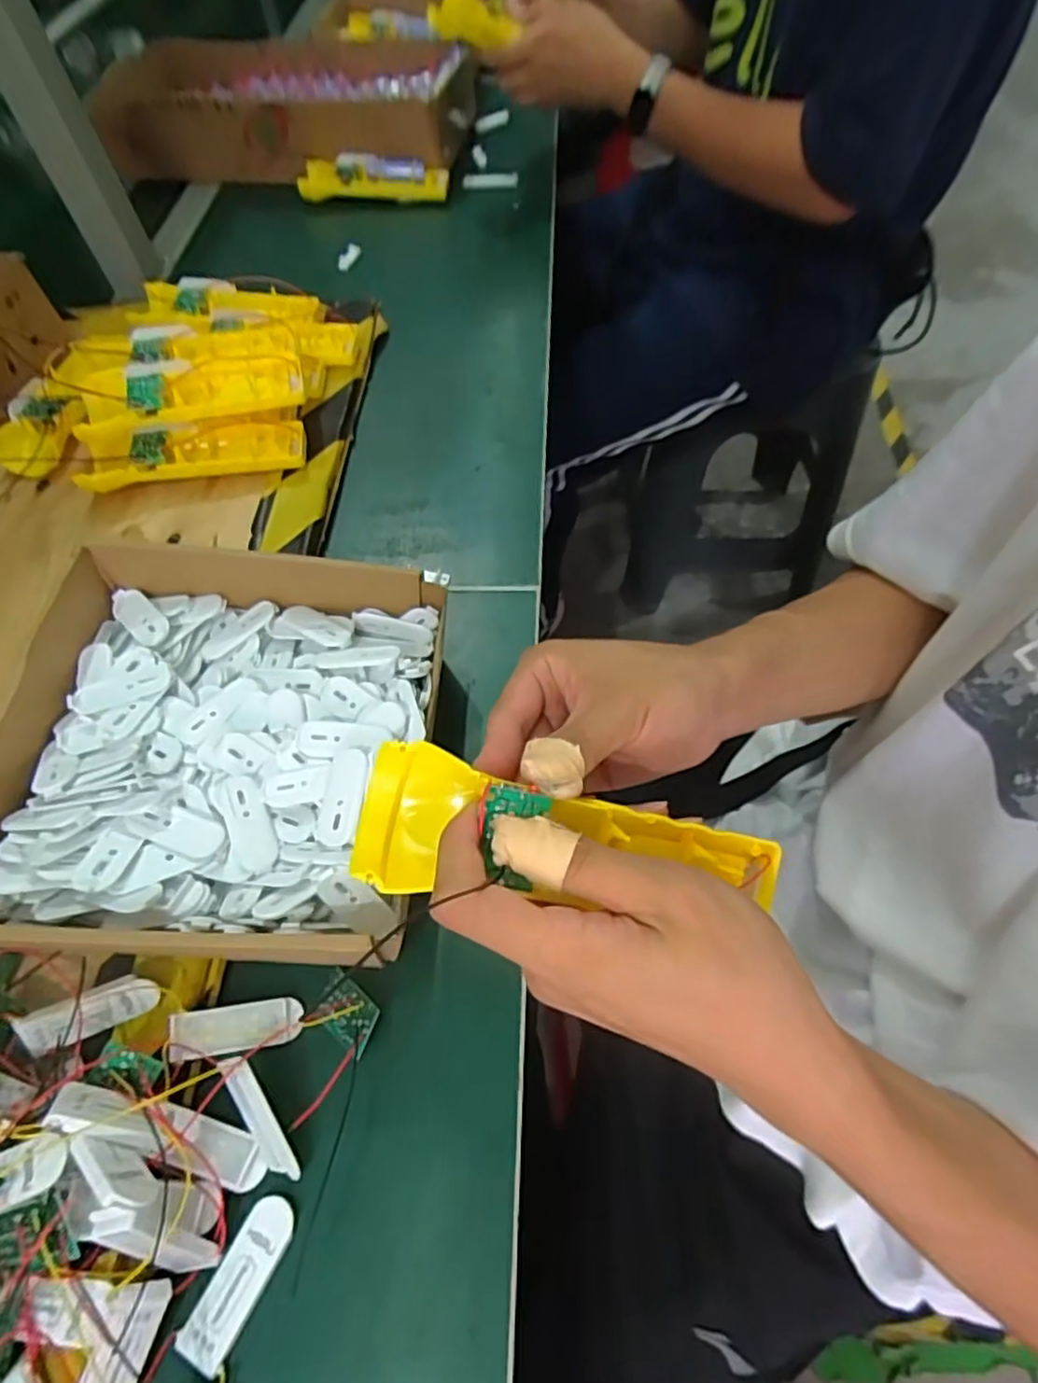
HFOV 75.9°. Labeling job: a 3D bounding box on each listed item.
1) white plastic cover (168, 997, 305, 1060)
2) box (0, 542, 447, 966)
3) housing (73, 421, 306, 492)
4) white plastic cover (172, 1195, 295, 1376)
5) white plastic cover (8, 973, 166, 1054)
[{"bbox_3d":[-0.133,0.159,0.316,0.058,0.005,0.020,-2,58,-14],"label":"white plastic cover"},{"bbox_3d":[-0.151,0.027,0.356,0.208,0.069,0.216,1,59,3],"label":"box"},{"bbox_3d":[-0.242,-0.178,0.500,0.160,0.034,0.042,-10,59,-4],"label":"housing"},{"bbox_3d":[-0.115,0.242,0.273,0.021,0.004,0.058,25,63,16],"label":"white plastic cover"},{"bbox_3d":[-0.196,0.146,0.305,0.054,0.024,0.008,-22,31,-15],"label":"white plastic cover"}]

